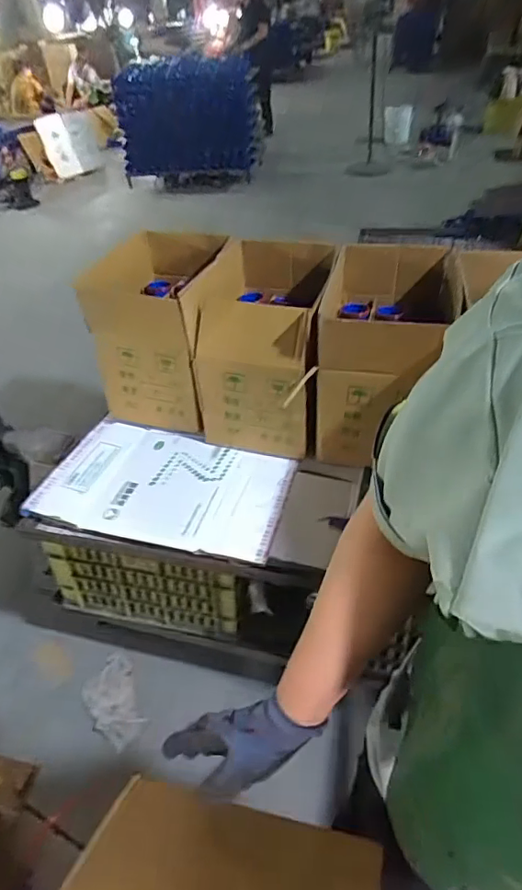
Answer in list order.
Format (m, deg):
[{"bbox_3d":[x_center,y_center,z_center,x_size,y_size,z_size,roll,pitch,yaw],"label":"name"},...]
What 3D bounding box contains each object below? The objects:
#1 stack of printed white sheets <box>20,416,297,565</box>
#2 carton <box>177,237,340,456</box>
[{"bbox_3d":[-0.225,0.086,1.298,0.572,0.026,0.375,9,43,11],"label":"stack of printed white sheets"},{"bbox_3d":[0.017,-0.266,1.381,0.305,0.426,0.455,7,42,14],"label":"carton"}]

